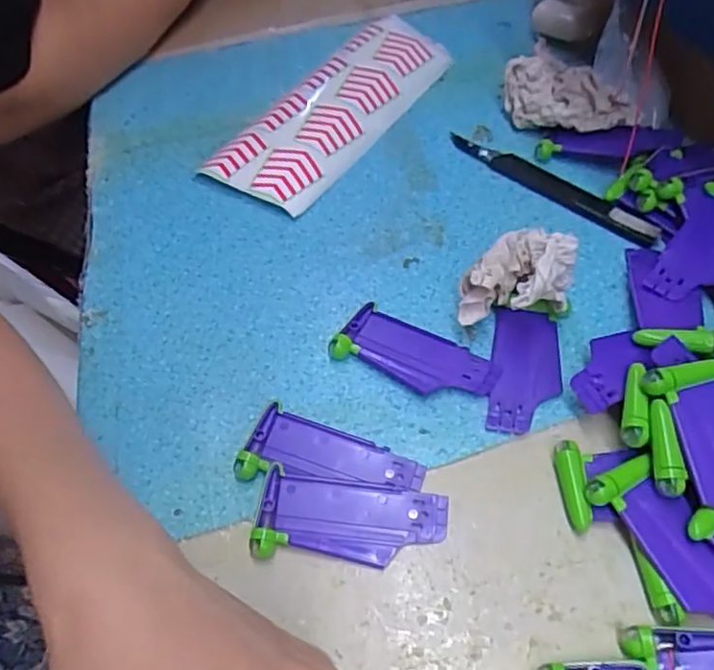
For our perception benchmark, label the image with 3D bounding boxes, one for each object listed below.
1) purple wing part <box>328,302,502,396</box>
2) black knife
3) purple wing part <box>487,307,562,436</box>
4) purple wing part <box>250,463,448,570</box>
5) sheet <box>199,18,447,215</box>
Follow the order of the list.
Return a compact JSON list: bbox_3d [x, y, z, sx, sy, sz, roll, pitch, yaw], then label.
[{"bbox_3d":[0.033,0.011,0.358,0.090,0.009,0.038,23,58,20],"label":"purple wing part"},{"bbox_3d":[0.130,-0.105,0.436,0.014,0.008,0.159,-38,59,-21],"label":"black knife"},{"bbox_3d":[0.093,0.019,0.352,0.037,0.004,0.075,6,54,9],"label":"purple wing part"},{"bbox_3d":[-0.003,0.089,0.306,0.088,0.012,0.040,5,54,8],"label":"purple wing part"},{"bbox_3d":[-0.013,-0.183,0.504,0.090,0.017,0.217,25,59,22],"label":"sheet"}]

